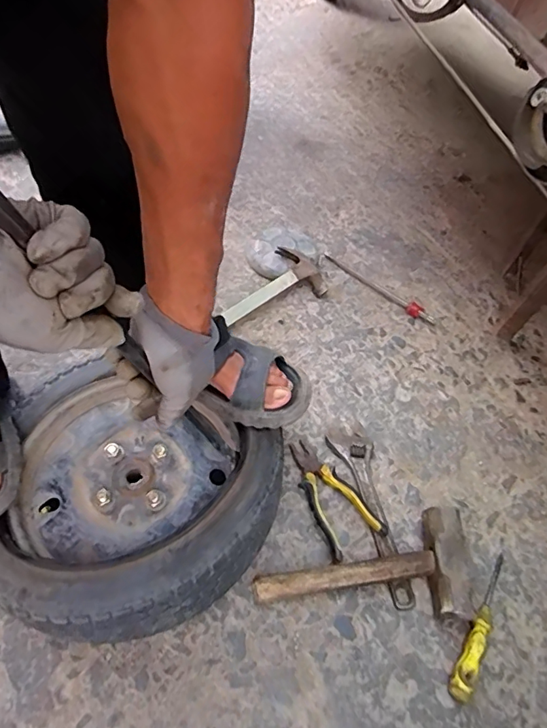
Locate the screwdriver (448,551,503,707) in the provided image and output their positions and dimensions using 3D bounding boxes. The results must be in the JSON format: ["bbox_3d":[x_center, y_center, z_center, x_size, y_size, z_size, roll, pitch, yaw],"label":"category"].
[{"bbox_3d":[0.275,0.340,0.645,0.023,0.031,0.200,30,57,16],"label":"screwdriver"}]

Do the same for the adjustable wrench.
[{"bbox_3d":[0.156,0.221,0.723,0.061,0.016,0.256,-13,56,-14],"label":"adjustable wrench"}]

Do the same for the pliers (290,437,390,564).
[{"bbox_3d":[0.084,0.191,0.732,0.084,0.029,0.181,-22,59,-19],"label":"pliers"}]

